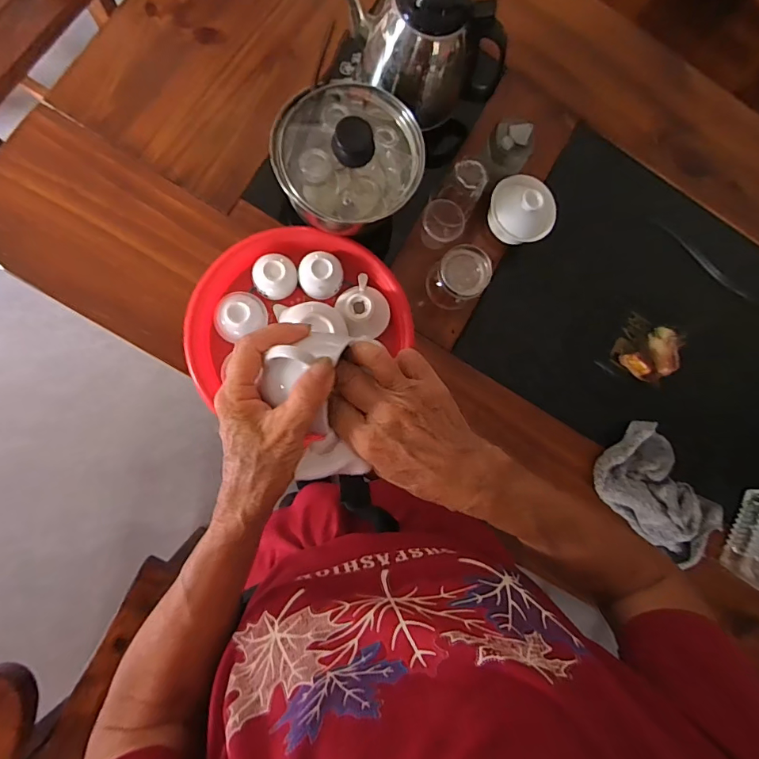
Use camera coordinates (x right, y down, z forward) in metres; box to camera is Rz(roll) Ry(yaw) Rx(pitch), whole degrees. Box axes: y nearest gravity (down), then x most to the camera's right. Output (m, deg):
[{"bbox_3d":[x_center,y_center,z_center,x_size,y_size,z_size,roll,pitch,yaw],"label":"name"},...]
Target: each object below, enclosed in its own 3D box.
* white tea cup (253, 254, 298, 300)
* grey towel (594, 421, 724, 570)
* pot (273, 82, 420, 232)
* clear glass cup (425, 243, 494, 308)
[{"bbox_3d":[-0.124,-0.122,0.535,0.048,0.024,0.048,1,84,-9],"label":"white tea cup"},{"bbox_3d":[0.363,0.148,0.573,0.174,0.041,0.114,44,79,-3],"label":"grey towel"},{"bbox_3d":[-0.038,-0.248,0.510,0.144,0.134,0.145,1,84,-9],"label":"pot"},{"bbox_3d":[0.097,-0.124,0.558,0.059,0.069,0.061,1,84,-9],"label":"clear glass cup"}]

